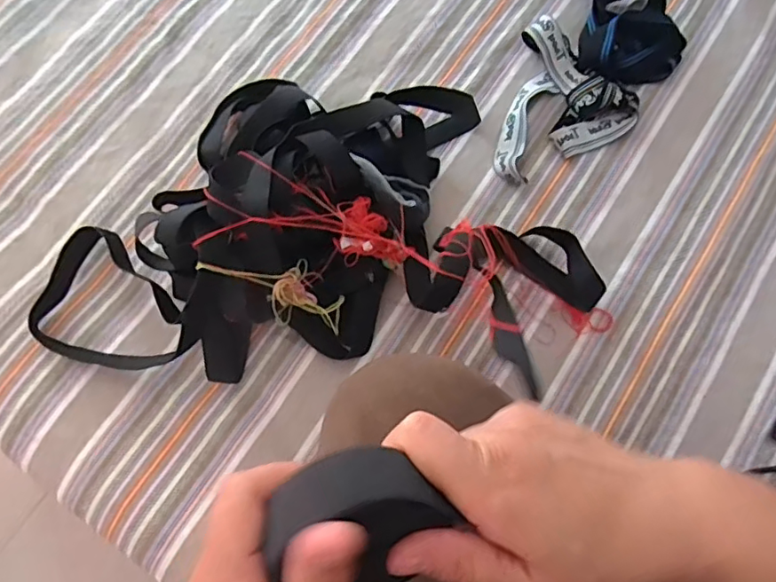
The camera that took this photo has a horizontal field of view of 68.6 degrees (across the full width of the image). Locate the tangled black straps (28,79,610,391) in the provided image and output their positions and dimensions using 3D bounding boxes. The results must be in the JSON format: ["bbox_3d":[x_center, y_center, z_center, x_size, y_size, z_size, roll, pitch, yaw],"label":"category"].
[{"bbox_3d":[-0.063,-0.075,0.529,0.509,0.116,0.301,5,73,3],"label":"tangled black straps"}]

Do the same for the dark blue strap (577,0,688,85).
[{"bbox_3d":[0.274,-0.311,0.633,0.109,0.038,0.172,7,73,3],"label":"dark blue strap"}]

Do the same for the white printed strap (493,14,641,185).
[{"bbox_3d":[0.168,-0.210,0.611,0.167,0.027,0.151,-27,74,-7],"label":"white printed strap"}]

